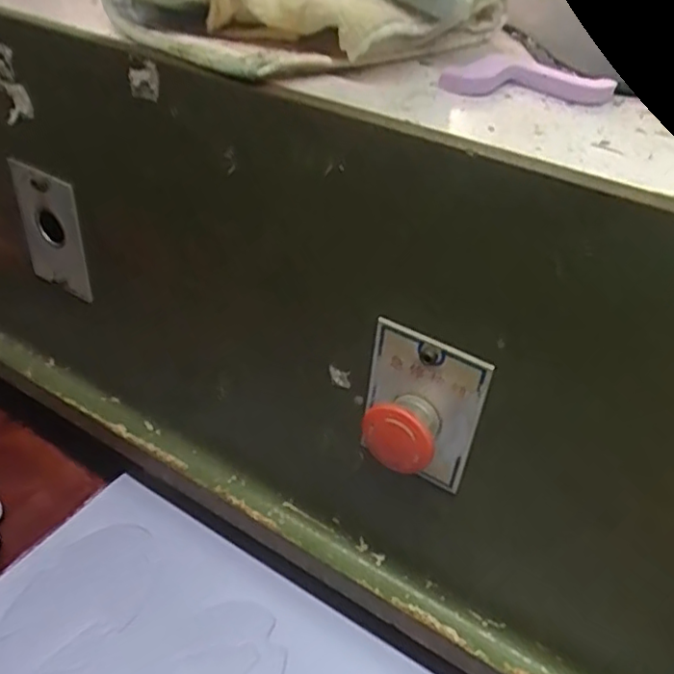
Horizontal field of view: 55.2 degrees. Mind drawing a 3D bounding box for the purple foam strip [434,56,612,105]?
[{"bbox_3d":[0.092,-0.126,0.314,0.083,0.013,0.029,-1,45,2],"label":"purple foam strip"}]

